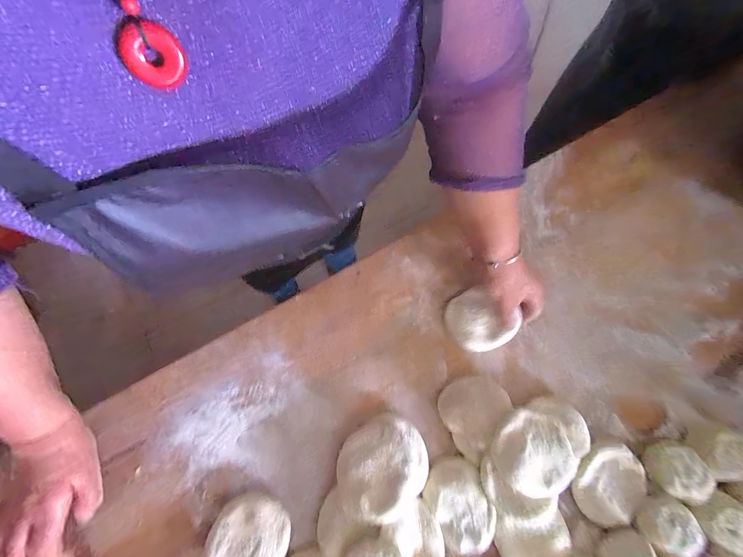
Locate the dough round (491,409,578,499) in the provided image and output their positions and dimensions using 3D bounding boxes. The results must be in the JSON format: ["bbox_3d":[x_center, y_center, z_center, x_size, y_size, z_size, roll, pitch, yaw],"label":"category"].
[{"bbox_3d":[0.204,0.223,0.405,0.095,0.043,0.094,1,73,-5],"label":"dough round"}]

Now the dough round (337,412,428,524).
[{"bbox_3d":[0.015,0.245,0.410,0.124,0.048,0.106,-37,80,-14],"label":"dough round"}]

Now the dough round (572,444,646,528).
[{"bbox_3d":[0.318,0.273,0.419,0.078,0.019,0.103,37,74,10],"label":"dough round"}]

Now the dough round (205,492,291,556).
[{"bbox_3d":[-0.151,0.324,0.389,0.093,0.017,0.096,1,72,-2],"label":"dough round"}]

